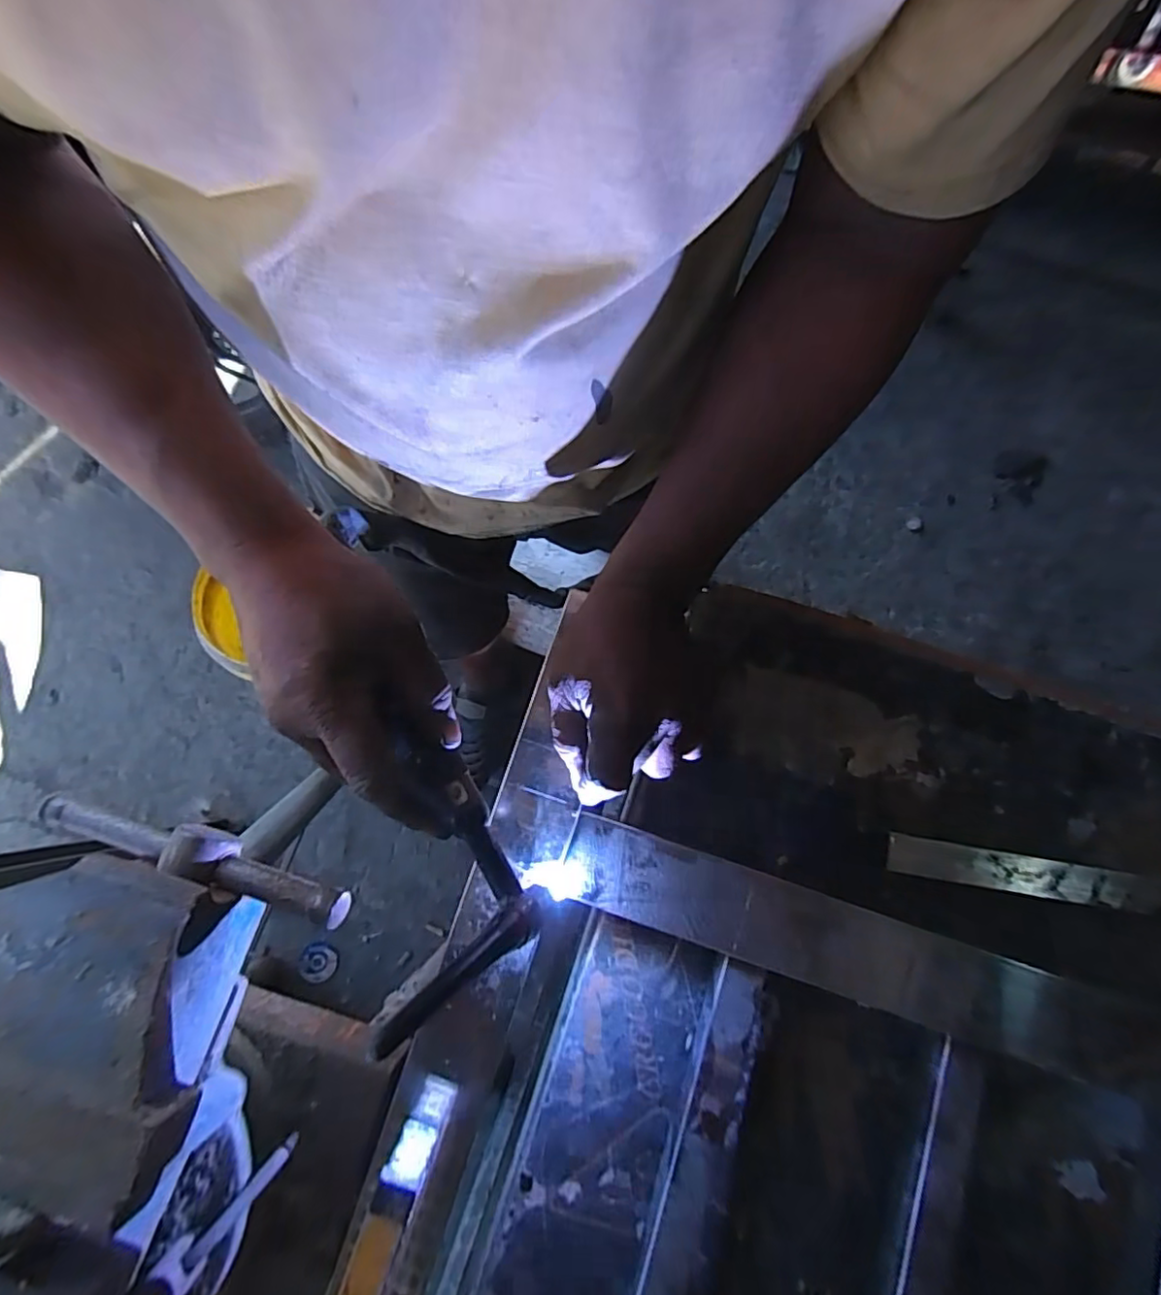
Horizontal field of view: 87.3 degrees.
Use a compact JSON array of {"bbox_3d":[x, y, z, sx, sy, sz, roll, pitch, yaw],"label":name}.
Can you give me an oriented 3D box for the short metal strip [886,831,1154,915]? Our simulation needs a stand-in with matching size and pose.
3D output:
[{"bbox_3d":[0.285,0.146,0.394,0.168,0.006,0.026,9,60,2],"label":"short metal strip"}]

